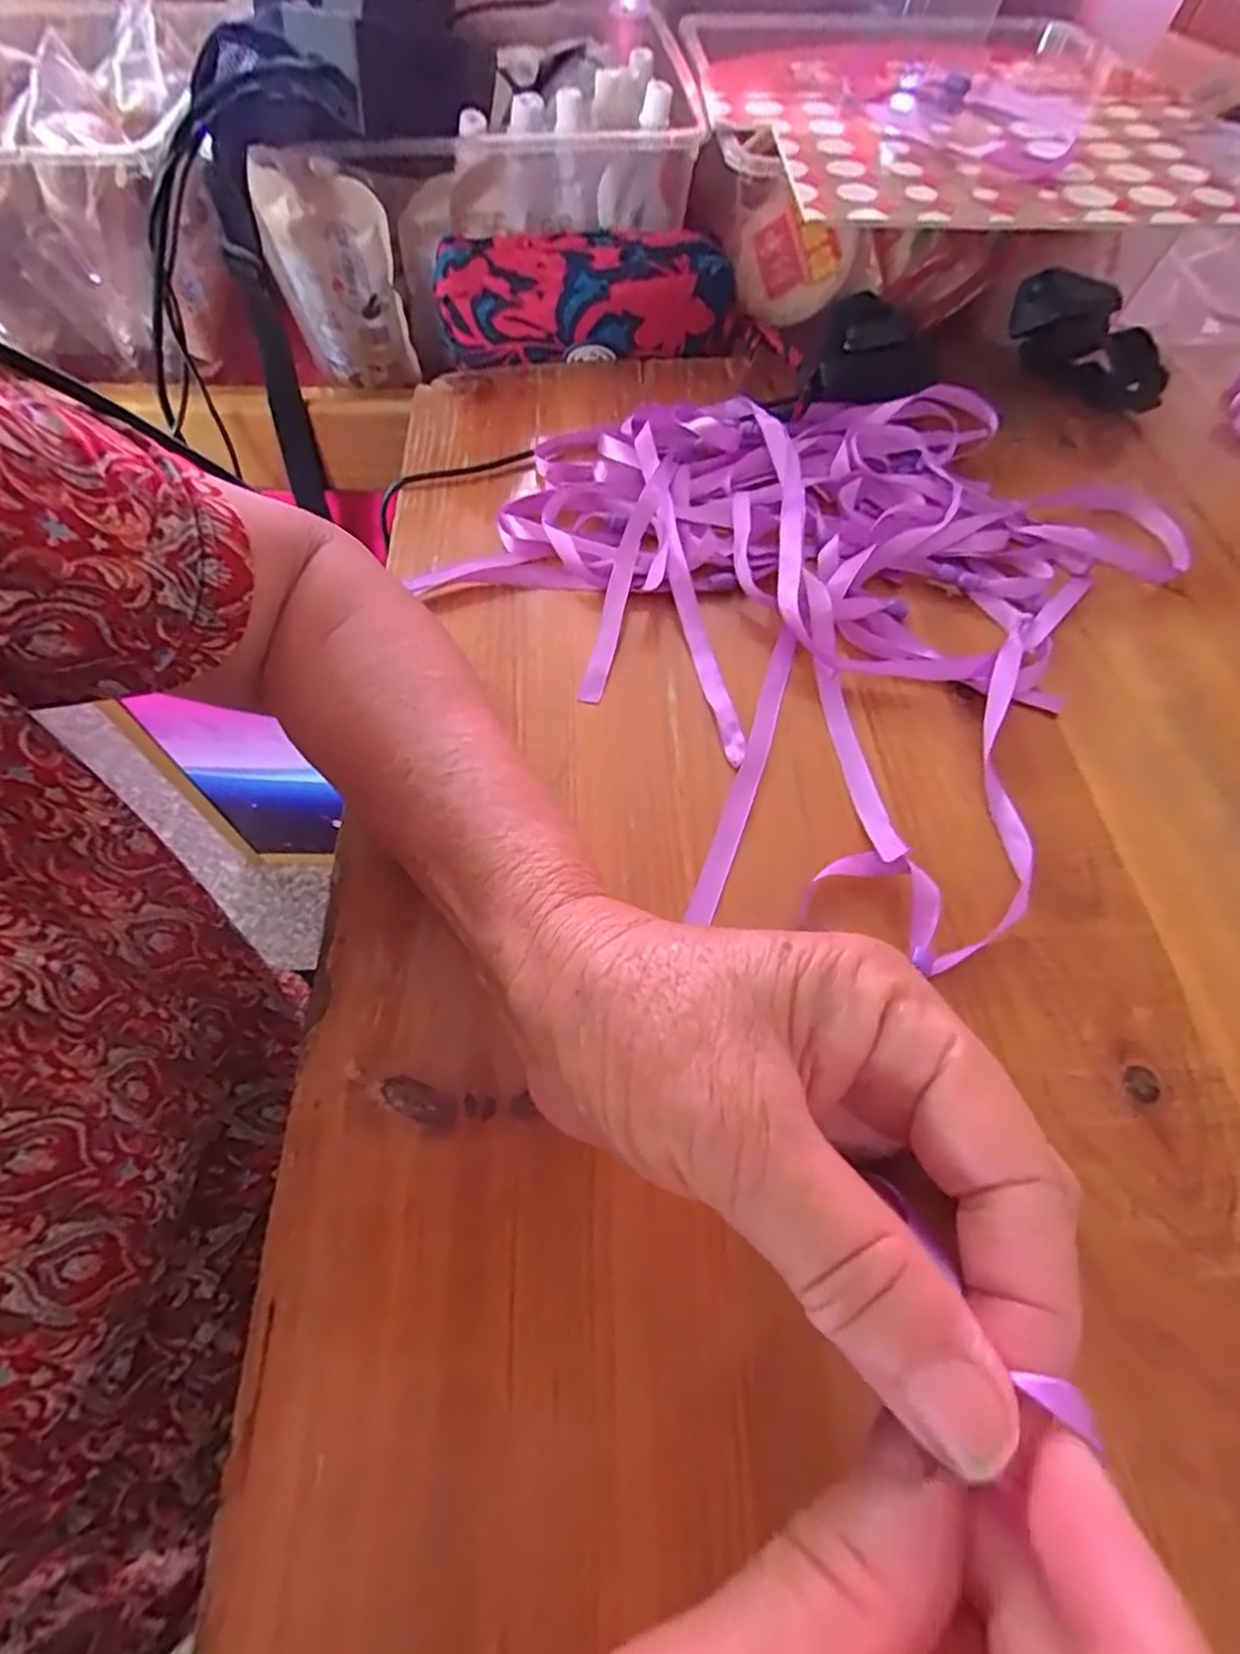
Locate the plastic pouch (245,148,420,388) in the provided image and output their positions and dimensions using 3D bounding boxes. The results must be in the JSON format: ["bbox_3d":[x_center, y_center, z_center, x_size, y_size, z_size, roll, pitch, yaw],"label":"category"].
[{"bbox_3d":[-0.188,-0.363,0.474,0.077,0.123,0.046,-15,61,-10],"label":"plastic pouch"}]

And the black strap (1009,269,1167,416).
[{"bbox_3d":[0.284,-0.287,0.429,0.036,0.044,0.102,-33,78,-18],"label":"black strap"}]

